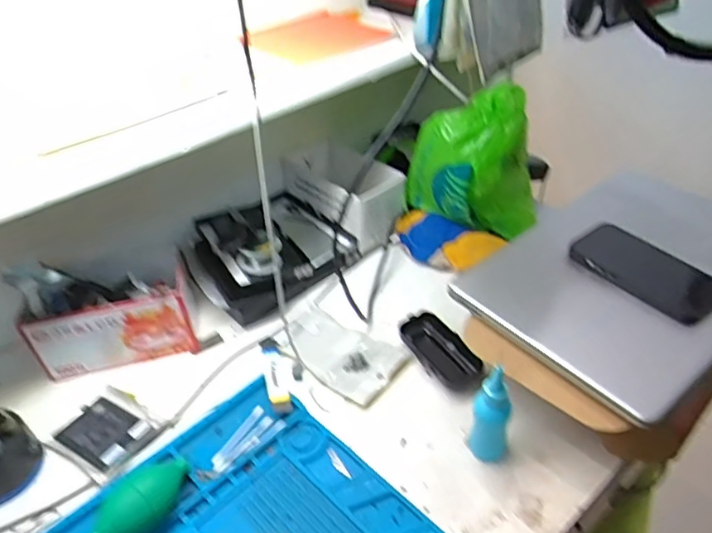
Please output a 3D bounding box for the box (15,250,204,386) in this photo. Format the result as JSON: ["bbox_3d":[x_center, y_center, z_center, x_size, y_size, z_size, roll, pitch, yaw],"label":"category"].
[{"bbox_3d":[-0.288,0.055,0.662,0.177,0.087,0.103,-13,41,-10],"label":"box"}]

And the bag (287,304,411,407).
[{"bbox_3d":[-0.023,0.101,0.652,0.151,0.010,0.090,26,49,30],"label":"bag"}]

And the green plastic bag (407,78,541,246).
[{"bbox_3d":[0.162,-0.126,0.747,0.182,0.196,0.090,3,41,8],"label":"green plastic bag"}]

